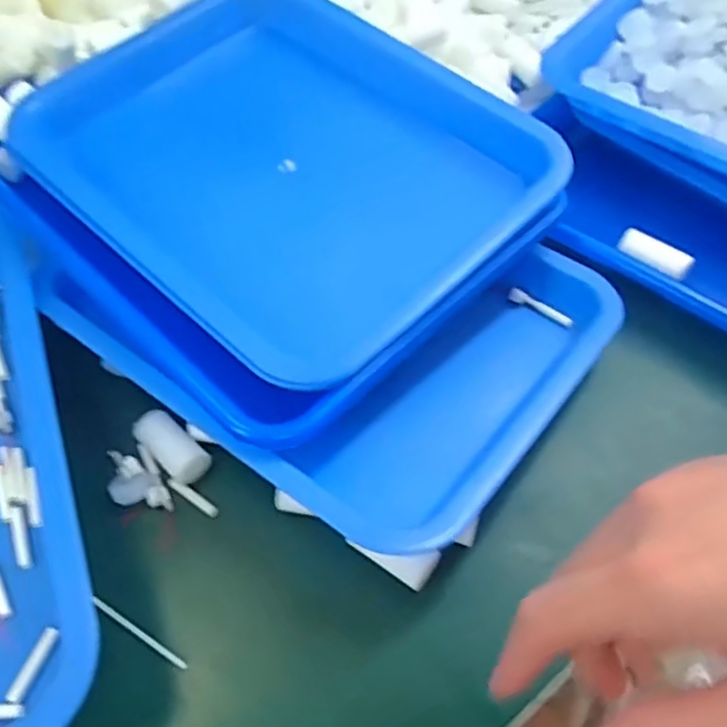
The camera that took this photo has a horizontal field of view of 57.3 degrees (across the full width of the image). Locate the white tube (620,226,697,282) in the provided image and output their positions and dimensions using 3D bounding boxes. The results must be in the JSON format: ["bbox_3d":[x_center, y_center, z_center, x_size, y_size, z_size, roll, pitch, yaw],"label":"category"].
[{"bbox_3d":[0.179,-0.068,0.408,0.044,0.009,0.016,37,66,26],"label":"white tube"}]

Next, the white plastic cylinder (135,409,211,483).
[{"bbox_3d":[-0.103,0.044,0.355,0.047,0.016,0.020,37,66,26],"label":"white plastic cylinder"}]

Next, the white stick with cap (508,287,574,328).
[{"bbox_3d":[0.108,-0.034,0.405,0.042,0.004,0.008,29,95,15],"label":"white stick with cap"}]

